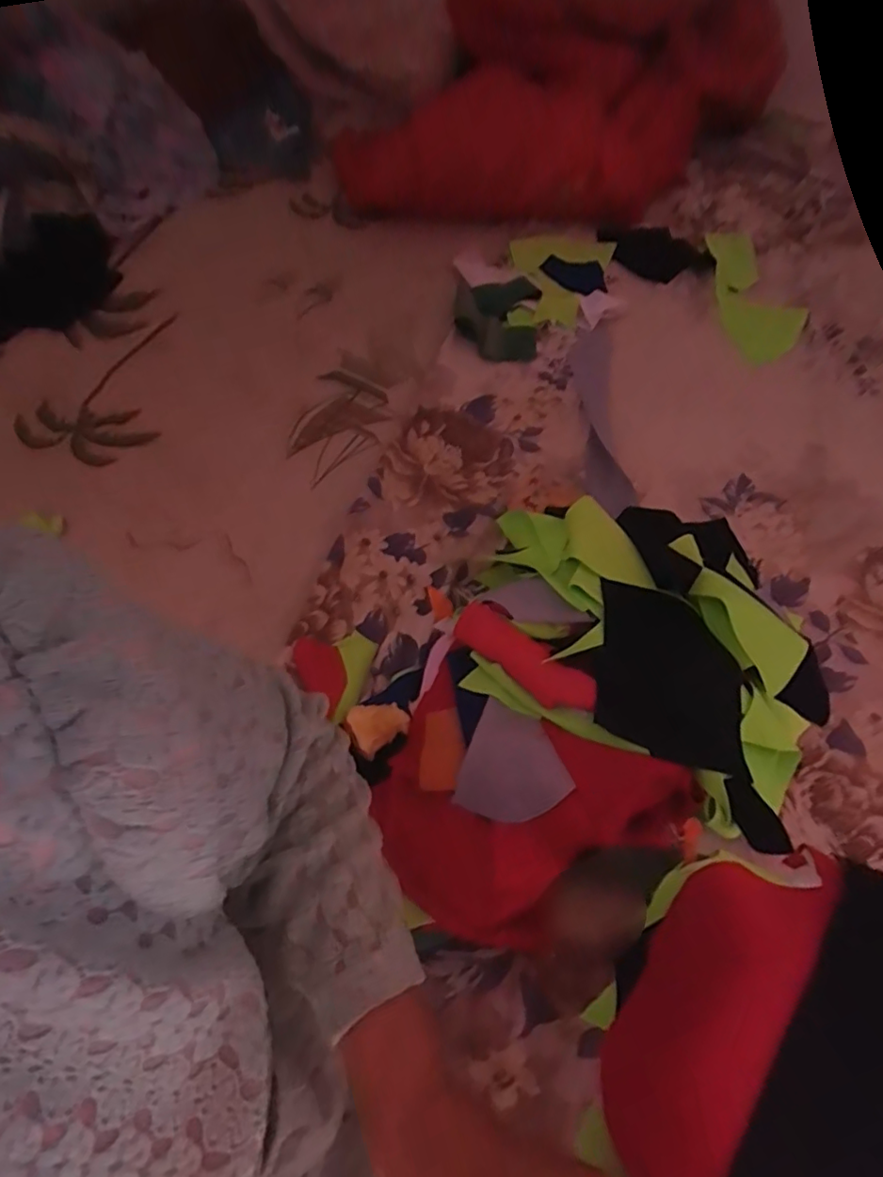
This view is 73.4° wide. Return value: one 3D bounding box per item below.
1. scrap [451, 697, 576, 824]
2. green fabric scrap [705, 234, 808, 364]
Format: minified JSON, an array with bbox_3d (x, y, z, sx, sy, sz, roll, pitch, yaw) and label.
[{"bbox_3d":[0.065,0.156,0.512,0.089,0.012,0.093,22,61,10],"label":"scrap"},{"bbox_3d":[0.476,-0.439,0.886,0.130,0.014,0.254,4,59,0],"label":"green fabric scrap"}]

